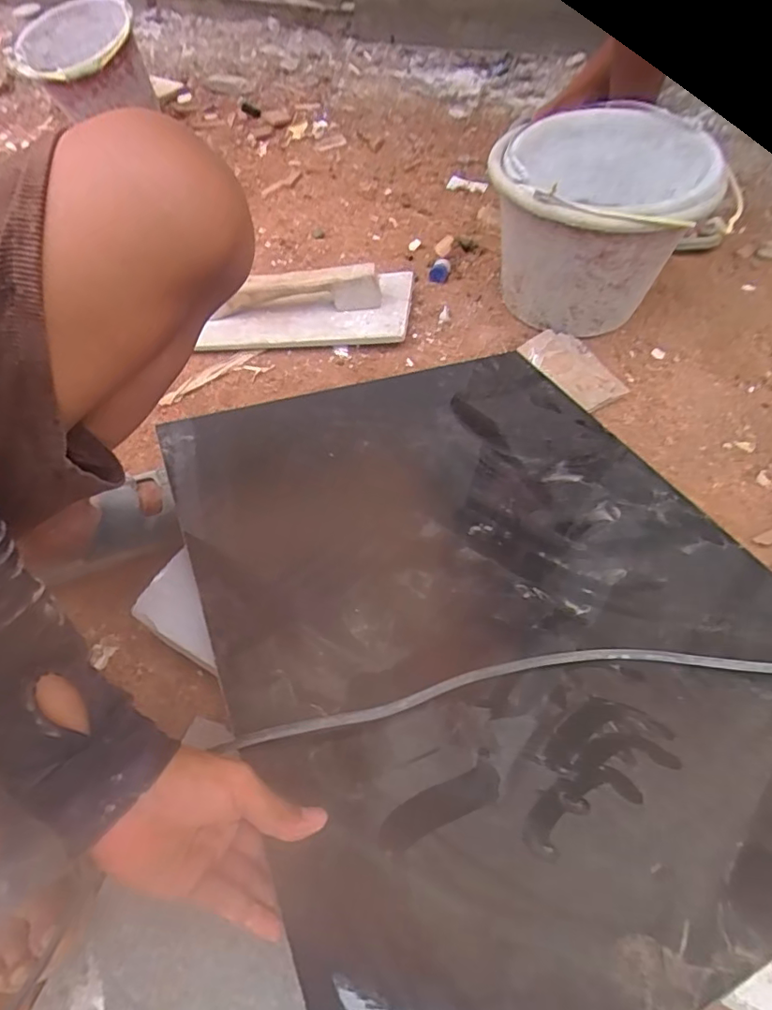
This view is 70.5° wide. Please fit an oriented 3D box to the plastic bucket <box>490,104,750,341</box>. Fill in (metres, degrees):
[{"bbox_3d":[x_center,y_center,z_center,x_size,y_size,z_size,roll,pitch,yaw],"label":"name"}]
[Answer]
[{"bbox_3d":[0.264,-0.351,0.732,0.241,0.229,0.233,1,54,3],"label":"plastic bucket"}]

